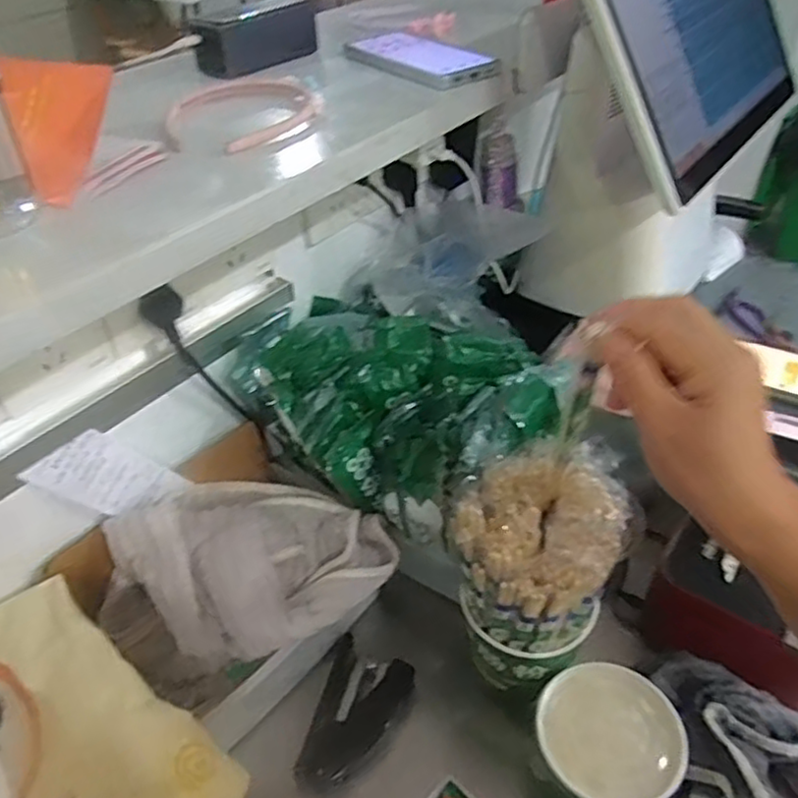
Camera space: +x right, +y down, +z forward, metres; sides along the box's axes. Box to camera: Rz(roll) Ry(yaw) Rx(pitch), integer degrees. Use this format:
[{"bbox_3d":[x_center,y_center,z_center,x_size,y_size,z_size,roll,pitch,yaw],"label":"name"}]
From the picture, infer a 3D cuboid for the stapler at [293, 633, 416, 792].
[{"bbox_3d":[-0.042,0.275,0.579,0.075,0.034,0.119,14,44,18],"label":"stapler"}]

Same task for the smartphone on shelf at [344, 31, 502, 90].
[{"bbox_3d":[0.016,-0.345,0.667,0.089,0.016,0.165,-26,46,-24],"label":"smartphone on shelf"}]

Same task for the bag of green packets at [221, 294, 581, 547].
[{"bbox_3d":[0.006,0.000,0.635,0.278,0.127,0.230,17,45,21],"label":"bag of green packets"}]

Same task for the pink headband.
[{"bbox_3d":[-0.133,-0.240,0.553,0.112,0.013,0.140,22,47,26],"label":"pink headband"}]

